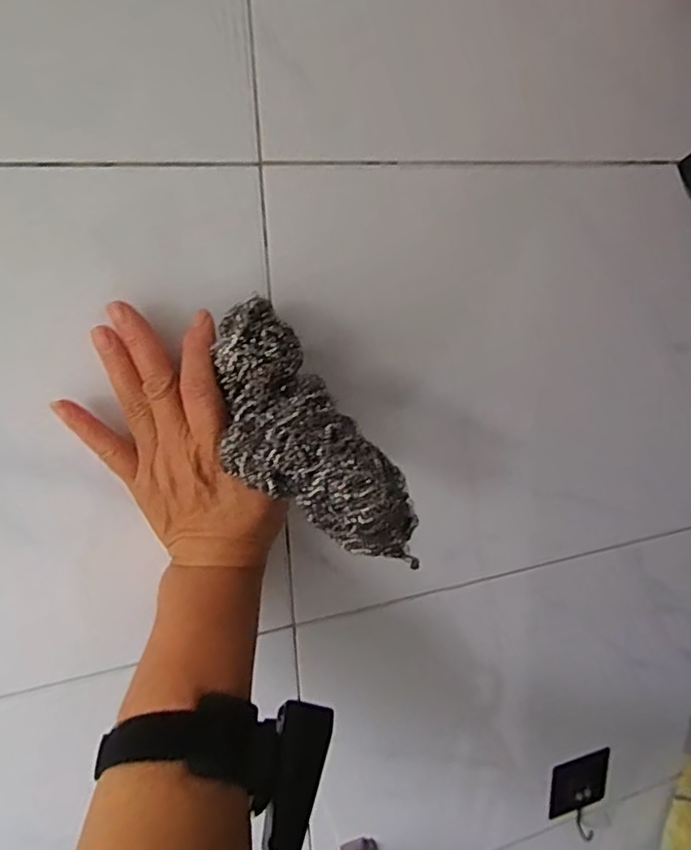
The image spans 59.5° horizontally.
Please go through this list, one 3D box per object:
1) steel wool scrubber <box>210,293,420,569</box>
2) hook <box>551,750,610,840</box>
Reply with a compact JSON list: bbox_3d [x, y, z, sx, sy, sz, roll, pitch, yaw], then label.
[{"bbox_3d":[-0.023,0.006,0.303,0.048,0.044,0.146,-22,70,-46],"label":"steel wool scrubber"},{"bbox_3d":[0.228,0.362,0.590,0.065,0.084,0.016,-4,3,-14],"label":"hook"}]

